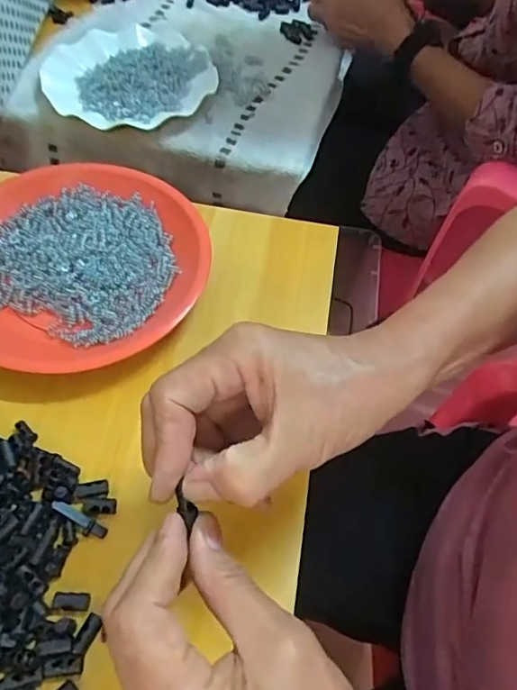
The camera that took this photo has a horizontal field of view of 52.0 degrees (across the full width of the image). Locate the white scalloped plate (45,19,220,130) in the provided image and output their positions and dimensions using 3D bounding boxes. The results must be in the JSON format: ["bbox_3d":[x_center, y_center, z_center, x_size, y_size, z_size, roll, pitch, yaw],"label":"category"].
[{"bbox_3d":[-0.146,-0.311,0.602,0.179,0.023,0.201,-10,59,-9],"label":"white scalloped plate"}]

